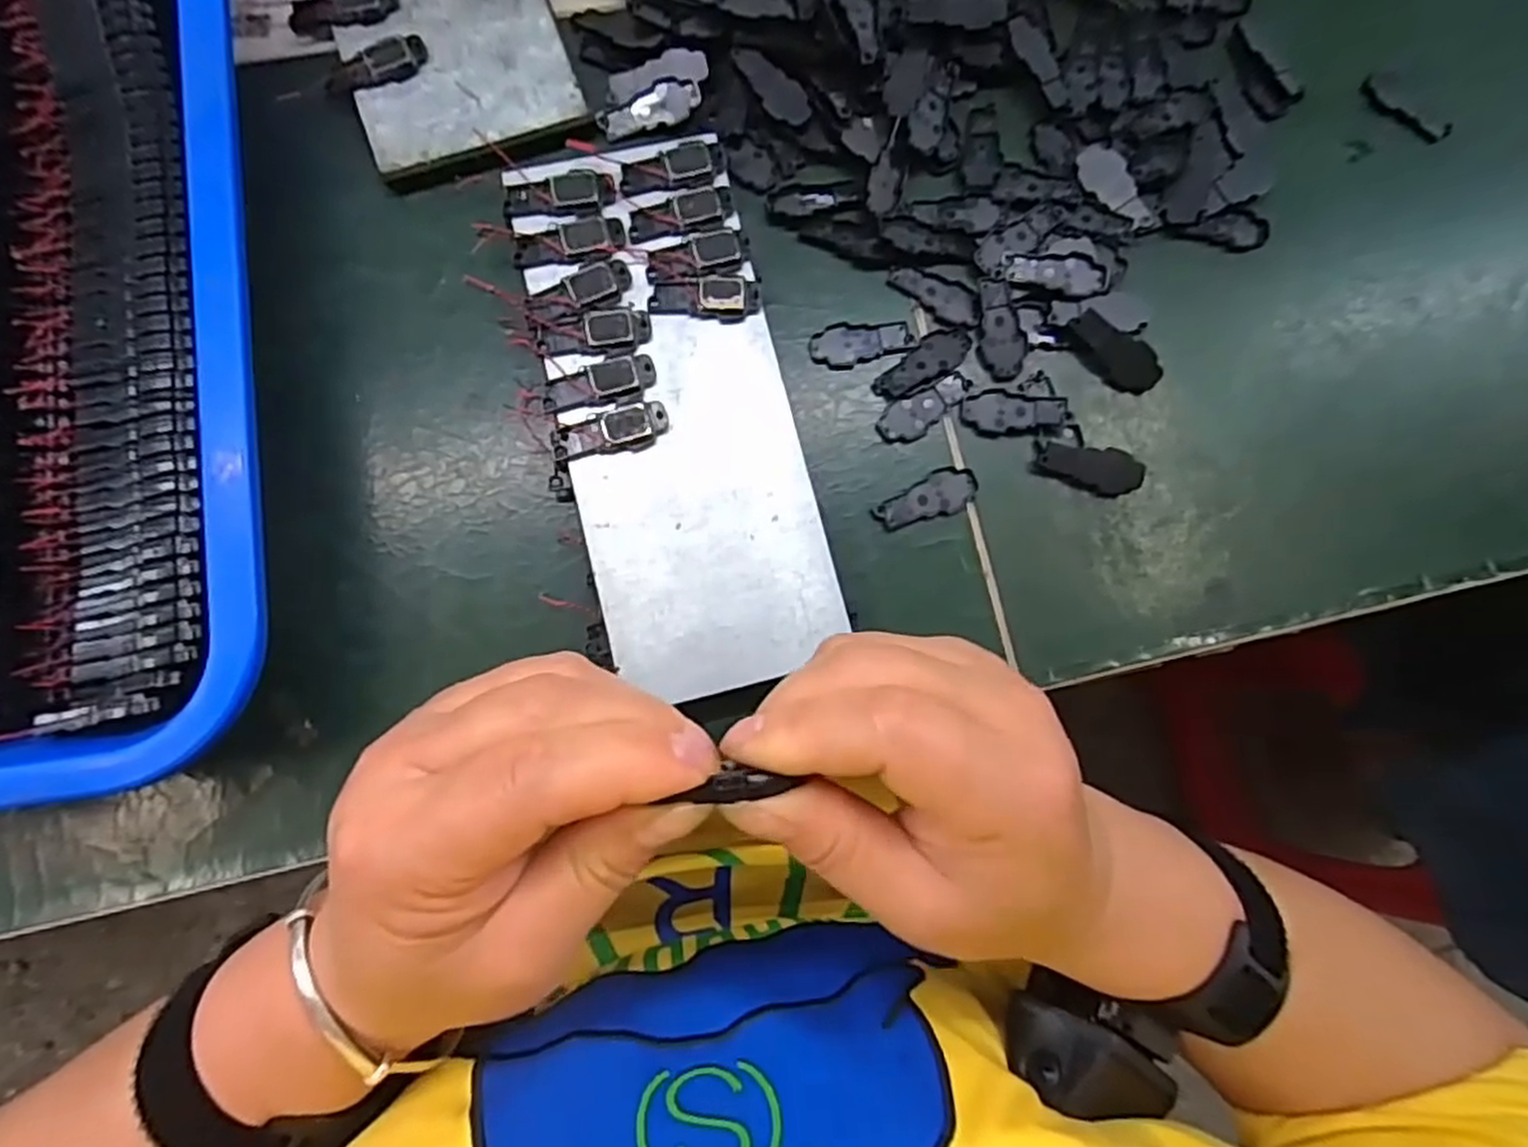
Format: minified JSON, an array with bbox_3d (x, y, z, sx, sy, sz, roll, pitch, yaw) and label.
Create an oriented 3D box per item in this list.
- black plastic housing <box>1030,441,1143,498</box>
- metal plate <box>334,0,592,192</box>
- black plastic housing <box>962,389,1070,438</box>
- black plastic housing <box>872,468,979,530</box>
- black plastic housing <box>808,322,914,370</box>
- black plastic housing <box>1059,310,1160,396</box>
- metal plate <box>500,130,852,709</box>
[{"bbox_3d":[0.122,-0.039,0.291,0.041,0.006,0.016,10,82,-2],"label":"black plastic housing"},{"bbox_3d":[-0.133,-0.243,0.291,0.077,0.008,0.190,-20,84,-6],"label":"metal plate"},{"bbox_3d":[0.094,-0.060,0.291,0.039,0.005,0.018,-5,83,-4],"label":"black plastic housing"},{"bbox_3d":[0.060,-0.027,0.286,0.039,0.005,0.016,-25,85,-6],"label":"black plastic housing"},{"bbox_3d":[0.037,-0.086,0.292,0.038,0.004,0.017,-3,83,-4],"label":"black plastic housing"},{"bbox_3d":[0.133,-0.084,0.294,0.039,0.006,0.017,40,82,2],"label":"black plastic housing"},{"bbox_3d":[-0.030,-0.056,0.269,0.078,0.005,0.189,-13,83,-6],"label":"metal plate"}]

